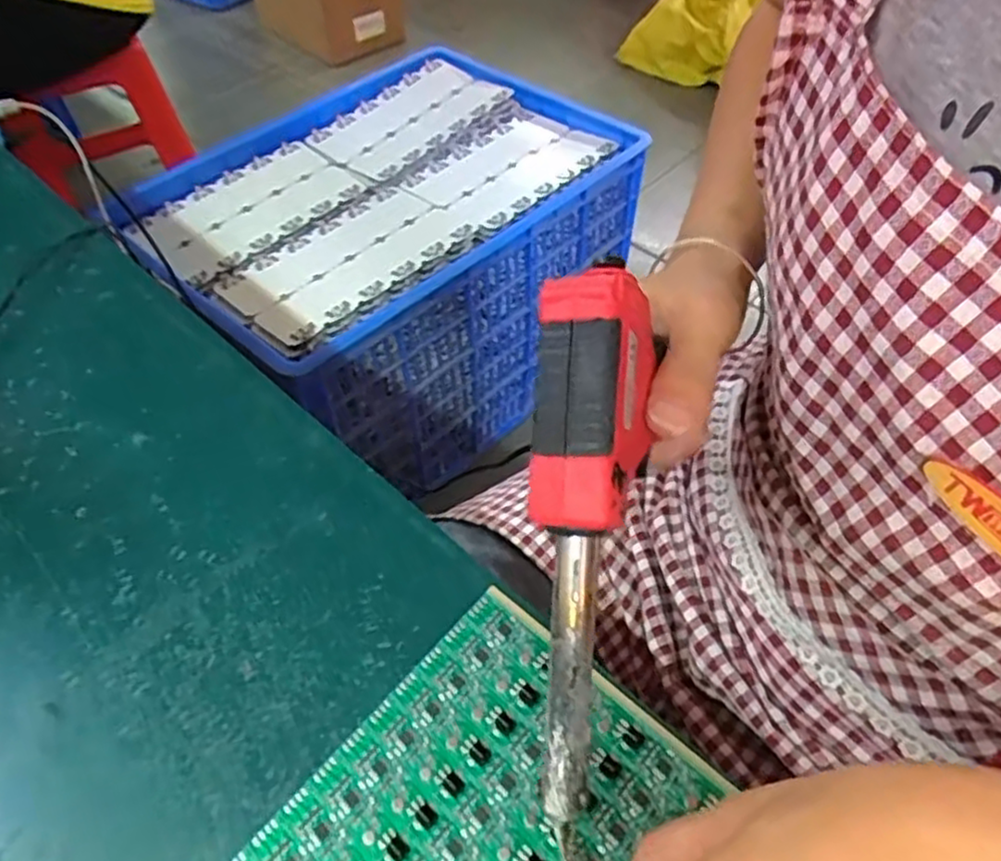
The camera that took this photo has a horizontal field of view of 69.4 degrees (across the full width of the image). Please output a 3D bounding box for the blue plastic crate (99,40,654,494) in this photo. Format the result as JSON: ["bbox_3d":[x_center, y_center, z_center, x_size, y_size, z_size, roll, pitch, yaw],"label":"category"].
[{"bbox_3d":[-0.156,-0.240,1.149,0.437,0.381,0.673,35,59,26],"label":"blue plastic crate"}]

